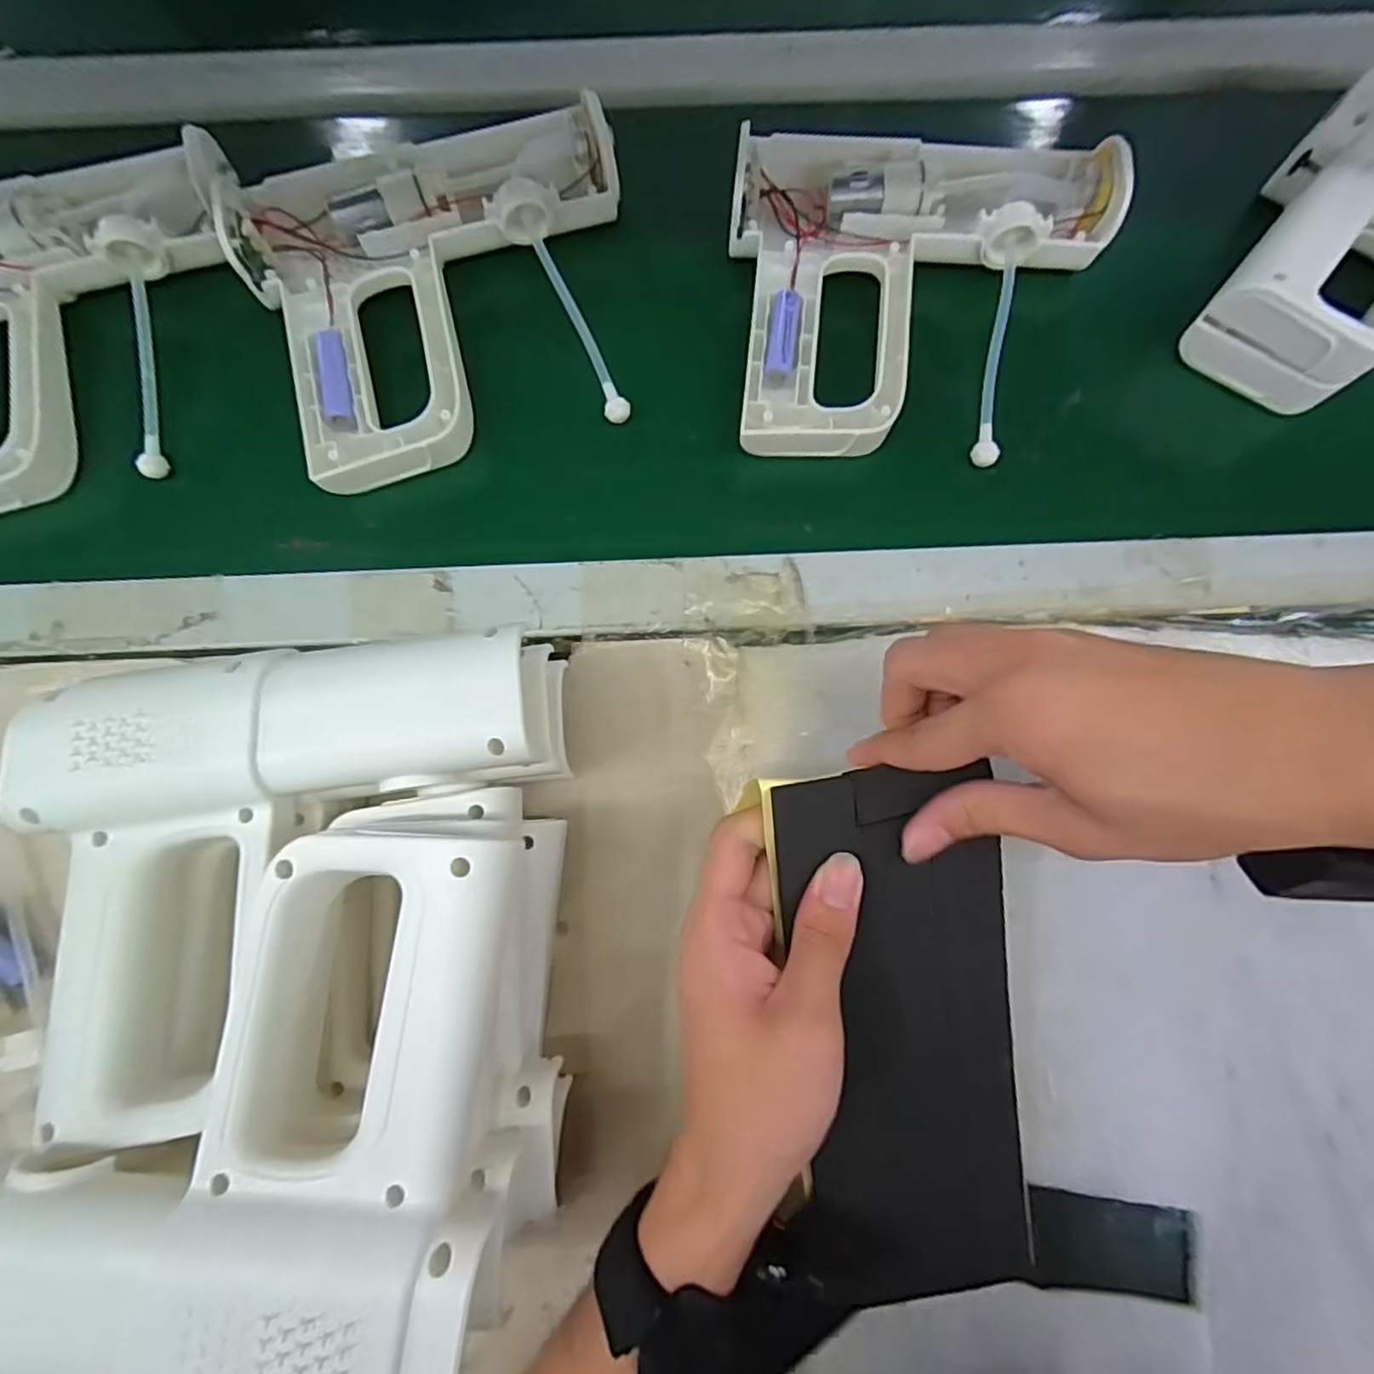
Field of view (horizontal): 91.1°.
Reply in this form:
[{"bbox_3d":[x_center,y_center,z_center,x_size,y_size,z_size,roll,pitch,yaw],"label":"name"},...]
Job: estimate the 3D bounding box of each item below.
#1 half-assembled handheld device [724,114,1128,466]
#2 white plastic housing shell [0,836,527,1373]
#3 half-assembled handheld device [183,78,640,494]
[{"bbox_3d":[0.128,-0.216,0.372,0.205,0.037,0.185,4,79,1],"label":"half-assembled handheld device"},{"bbox_3d":[-0.164,0.138,0.227,0.208,0.039,0.172,-1,80,-1],"label":"white plastic housing shell"},{"bbox_3d":[-0.144,-0.215,0.369,0.217,0.036,0.199,-7,79,-1],"label":"half-assembled handheld device"}]

